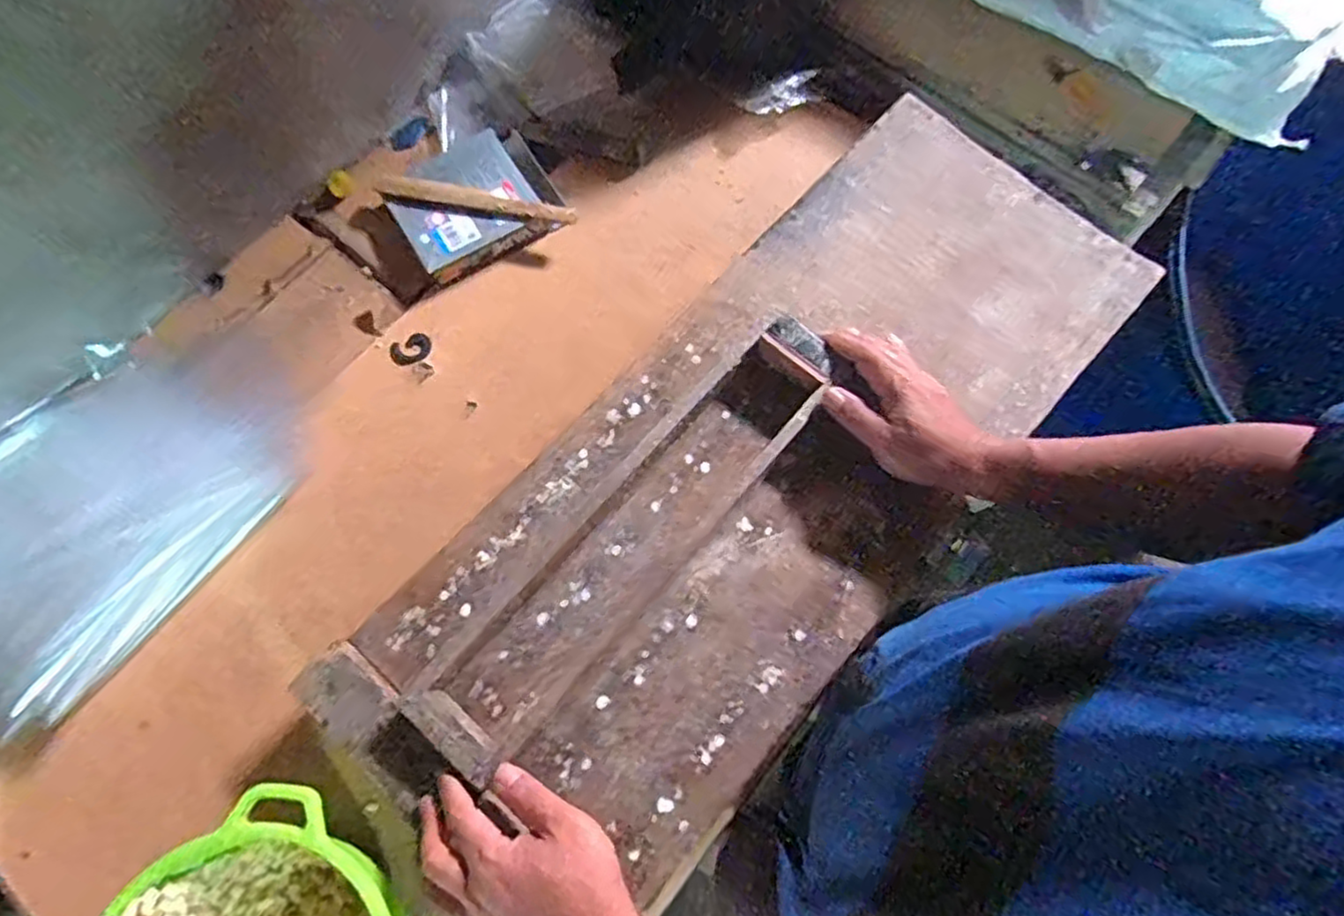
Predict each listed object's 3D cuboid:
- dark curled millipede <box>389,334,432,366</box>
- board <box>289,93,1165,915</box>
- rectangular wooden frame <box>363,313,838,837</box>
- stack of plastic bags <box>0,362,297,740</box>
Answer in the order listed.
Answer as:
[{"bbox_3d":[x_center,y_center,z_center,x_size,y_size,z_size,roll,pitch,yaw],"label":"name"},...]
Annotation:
[{"bbox_3d":[-0.260,-0.107,0.700,0.040,0.004,0.031,-23,73,-6],"label":"dark curled millipede"},{"bbox_3d":[0.086,-0.003,0.575,0.293,0.046,0.739,42,77,14],"label":"board"},{"bbox_3d":[-0.039,0.065,0.546,0.095,0.046,0.463,41,78,14],"label":"rectangular wooden frame"},{"bbox_3d":[-0.524,0.058,0.608,0.248,0.030,0.286,32,68,9],"label":"stack of plastic bags"}]

